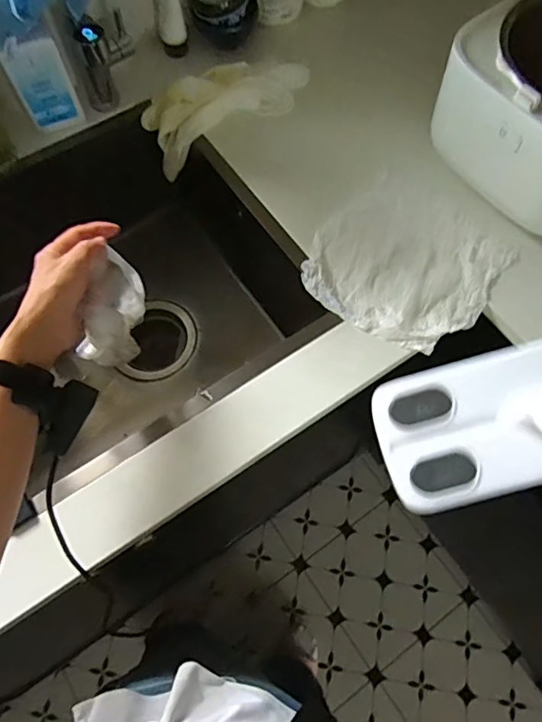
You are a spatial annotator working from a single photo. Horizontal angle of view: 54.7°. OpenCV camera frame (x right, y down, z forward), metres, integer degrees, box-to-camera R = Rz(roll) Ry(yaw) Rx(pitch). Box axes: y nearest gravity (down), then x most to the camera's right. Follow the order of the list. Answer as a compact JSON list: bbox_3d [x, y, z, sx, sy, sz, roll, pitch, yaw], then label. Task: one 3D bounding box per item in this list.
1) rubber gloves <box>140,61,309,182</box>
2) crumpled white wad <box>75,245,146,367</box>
[{"bbox_3d":[-0.061,-0.356,0.760,0.238,0.090,0.085,-18,67,-8],"label":"rubber gloves"},{"bbox_3d":[-0.174,-0.056,0.592,0.054,0.103,0.107,23,68,10],"label":"crumpled white wad"}]

